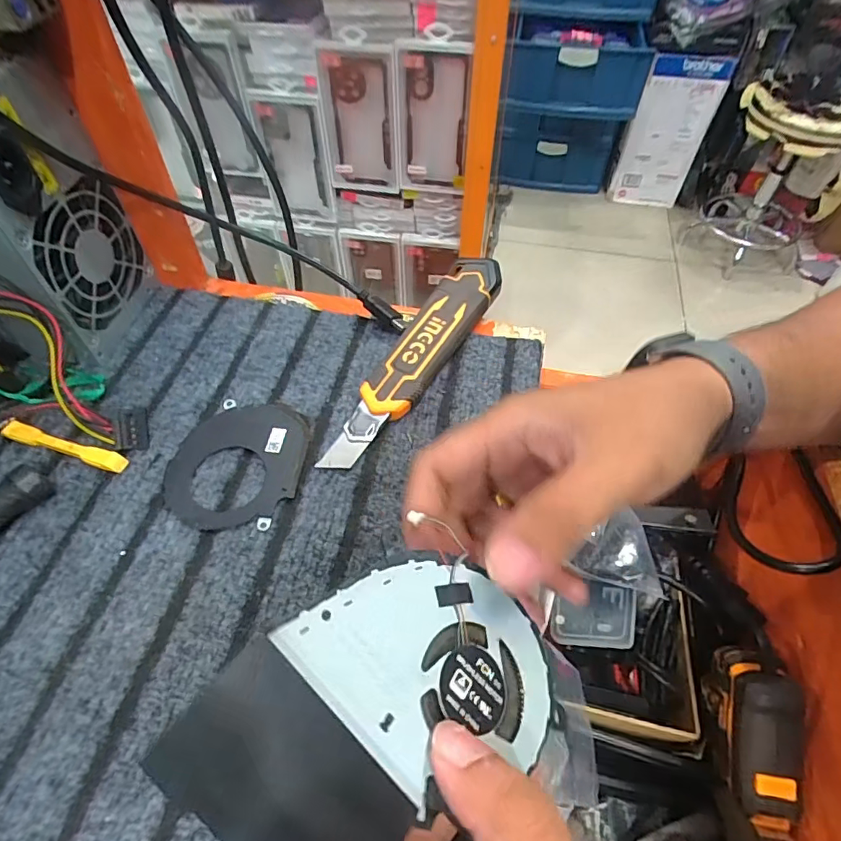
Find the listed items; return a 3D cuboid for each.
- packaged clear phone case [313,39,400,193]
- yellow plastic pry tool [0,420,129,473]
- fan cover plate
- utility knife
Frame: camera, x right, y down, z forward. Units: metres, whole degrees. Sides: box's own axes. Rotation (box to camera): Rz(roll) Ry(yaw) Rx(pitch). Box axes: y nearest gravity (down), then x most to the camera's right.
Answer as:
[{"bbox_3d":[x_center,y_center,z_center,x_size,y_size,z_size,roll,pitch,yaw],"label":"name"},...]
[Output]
[{"bbox_3d":[-0.084,-0.415,0.707,0.107,0.190,0.019,10,54,8],"label":"packaged clear phone case"},{"bbox_3d":[-0.202,0.015,0.286,0.075,0.013,0.010,14,55,11],"label":"yellow plastic pry tool"},{"bbox_3d":[-0.104,0.022,0.285,0.072,0.005,0.081,7,54,5],"label":"fan cover plate"},{"bbox_3d":[-0.001,-0.043,0.322,0.033,0.027,0.182,25,58,18],"label":"utility knife"}]

